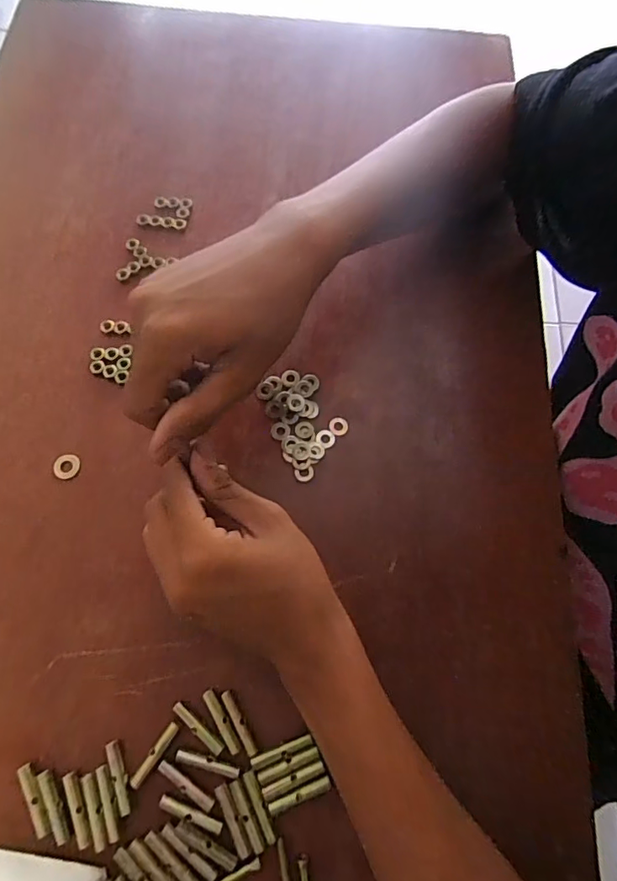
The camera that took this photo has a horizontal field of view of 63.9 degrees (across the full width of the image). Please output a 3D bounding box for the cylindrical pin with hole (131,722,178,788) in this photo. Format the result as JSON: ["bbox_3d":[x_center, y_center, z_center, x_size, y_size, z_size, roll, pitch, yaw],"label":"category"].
[{"bbox_3d":[-0.086,0.176,0.276,0.007,0.004,0.036,34,73,9],"label":"cylindrical pin with hole"}]

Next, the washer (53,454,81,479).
[{"bbox_3d":[-0.165,0.017,0.336,0.017,0.004,0.017,1,71,-2],"label":"washer"}]

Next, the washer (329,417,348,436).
[{"bbox_3d":[0.022,-0.010,0.352,0.014,0.004,0.013,0,71,-2],"label":"washer"}]

